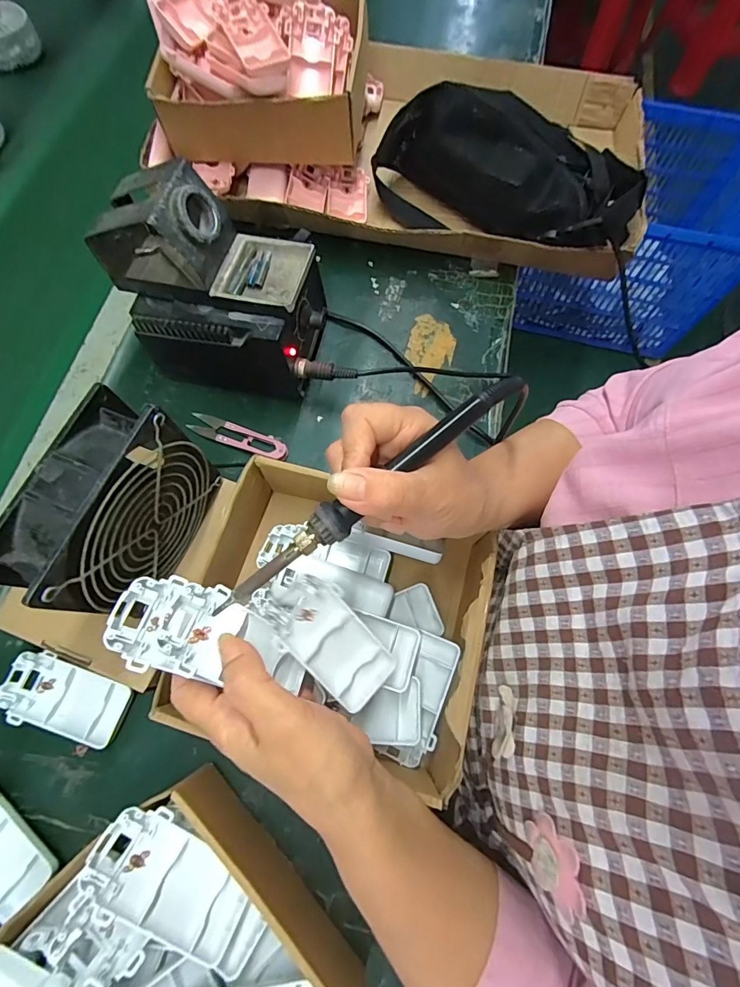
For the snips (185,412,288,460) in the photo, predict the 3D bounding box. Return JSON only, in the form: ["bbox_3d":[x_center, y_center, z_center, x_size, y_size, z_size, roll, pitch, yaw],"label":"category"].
[{"bbox_3d":[-0.127,-0.056,0.424,0.103,0.009,0.023,20,71,6],"label":"snips"}]

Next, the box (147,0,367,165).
[{"bbox_3d":[-0.117,-0.467,0.480,0.206,0.112,0.178,2,70,0],"label":"box"}]

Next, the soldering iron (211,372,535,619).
[{"bbox_3d":[0.005,-0.003,0.240,0.205,0.016,0.018,-38,75,-6],"label":"soldering iron"}]

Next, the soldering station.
[{"bbox_3d":[-0.135,-0.172,0.386,0.174,0.159,0.100,13,70,4],"label":"soldering station"}]

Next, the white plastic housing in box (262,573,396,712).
[{"bbox_3d":[-0.024,0.097,0.288,0.046,0.018,0.094,-43,102,-15],"label":"white plastic housing in box"}]

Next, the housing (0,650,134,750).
[{"bbox_3d":[-0.237,0.159,0.342,0.094,0.015,0.046,16,70,5],"label":"housing"}]

